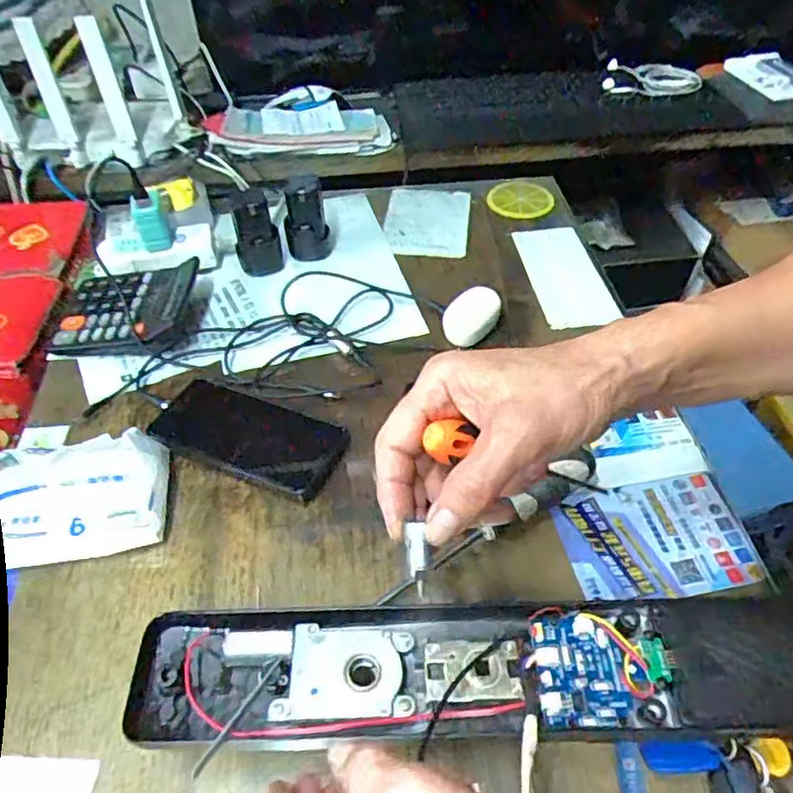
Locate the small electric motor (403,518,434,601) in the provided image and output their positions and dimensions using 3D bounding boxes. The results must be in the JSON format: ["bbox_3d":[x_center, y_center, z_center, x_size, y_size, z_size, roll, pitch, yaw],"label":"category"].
[{"bbox_3d":[0.011,0.075,0.290,0.012,0.011,0.034,-6,88,-2],"label":"small electric motor"}]

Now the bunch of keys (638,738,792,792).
[{"bbox_3d":[0.184,0.226,0.341,0.081,0.016,0.071,-2,48,1],"label":"bunch of keys"}]

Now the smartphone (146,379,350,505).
[{"bbox_3d":[-0.124,0.034,0.544,0.162,0.020,0.077,16,51,17],"label":"smartphone"}]

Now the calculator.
[{"bbox_3d":[-0.276,-0.090,0.648,0.133,0.026,0.111,-3,48,0],"label":"calculator"}]

